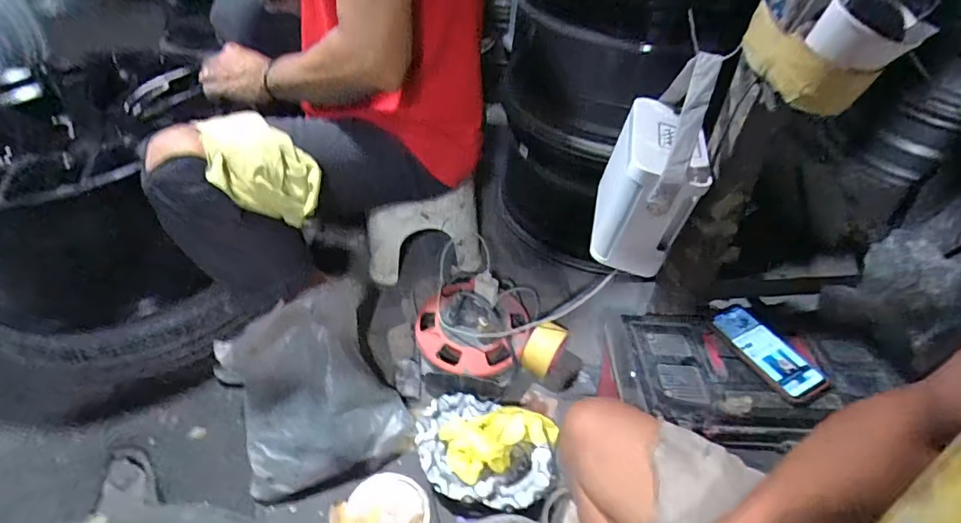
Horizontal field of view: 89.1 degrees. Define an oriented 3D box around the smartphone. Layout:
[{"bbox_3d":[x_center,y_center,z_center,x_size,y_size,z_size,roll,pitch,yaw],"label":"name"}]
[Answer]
[{"bbox_3d":[0.418,0.129,0.716,0.071,0.018,0.161,-24,50,-24],"label":"smartphone"}]

